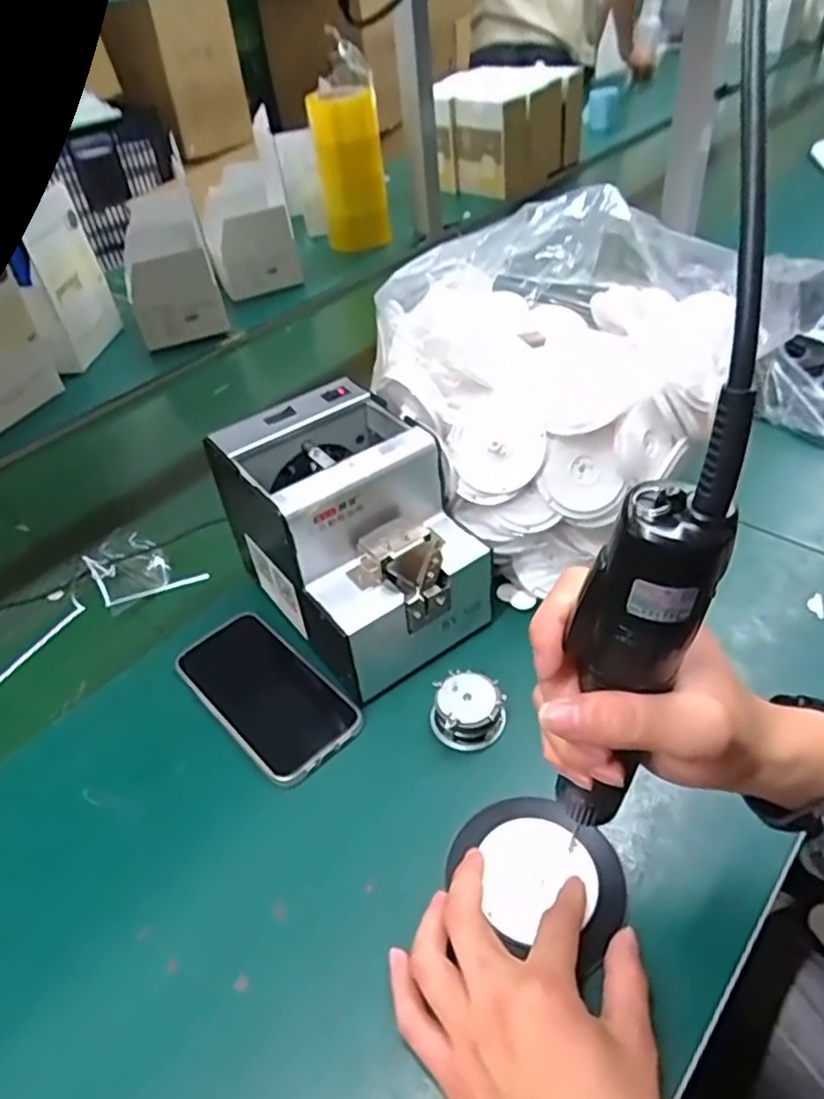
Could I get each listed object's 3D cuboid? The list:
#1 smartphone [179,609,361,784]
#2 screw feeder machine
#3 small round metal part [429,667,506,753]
[{"bbox_3d":[-0.106,0.102,0.510,0.076,0.008,0.148,-35,51,-28],"label":"smartphone"},{"bbox_3d":[-0.039,-0.014,0.523,0.130,0.142,0.171,-30,48,-24],"label":"screw feeder machine"},{"bbox_3d":[0.039,0.109,0.474,0.047,0.029,0.042,8,45,14],"label":"small round metal part"}]

